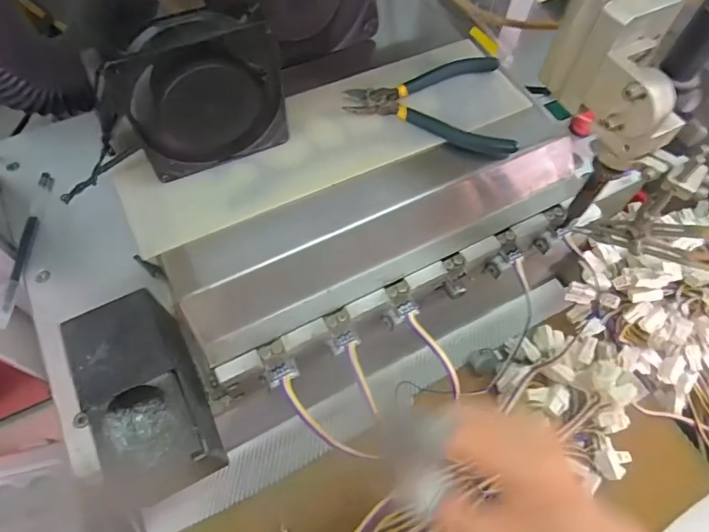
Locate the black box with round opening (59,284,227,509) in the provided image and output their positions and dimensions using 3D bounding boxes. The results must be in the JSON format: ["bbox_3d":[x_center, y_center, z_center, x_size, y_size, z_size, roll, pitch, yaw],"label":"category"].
[{"bbox_3d":[-0.128,0.081,0.296,0.066,0.061,0.111,-21,64,-12],"label":"black box with round opening"}]

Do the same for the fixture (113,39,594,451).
[{"bbox_3d":[0.013,-0.039,0.344,0.299,0.071,0.189,-26,65,-15],"label":"fixture"}]

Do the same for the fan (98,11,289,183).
[{"bbox_3d":[-0.093,-0.100,0.289,0.102,0.090,0.028,-25,65,-15],"label":"fan"}]

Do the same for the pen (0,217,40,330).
[{"bbox_3d":[-0.261,0.003,0.368,0.012,0.008,0.092,2,62,-1],"label":"pen"}]

